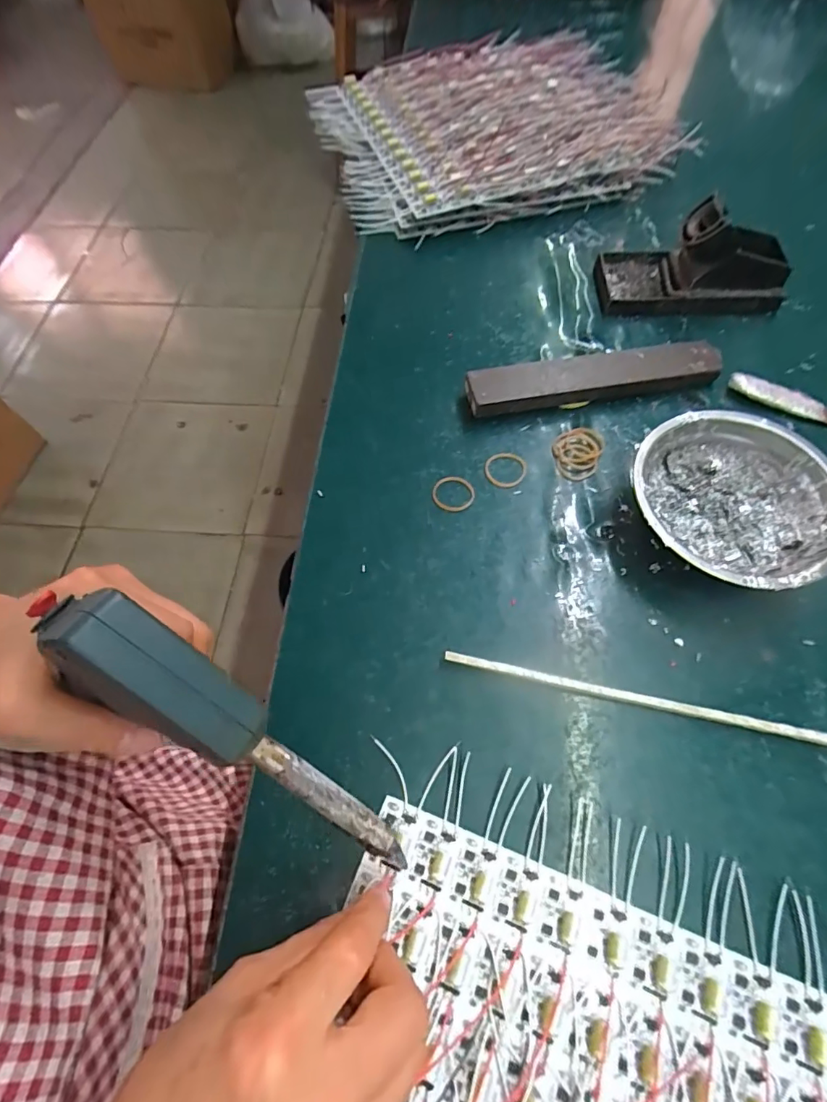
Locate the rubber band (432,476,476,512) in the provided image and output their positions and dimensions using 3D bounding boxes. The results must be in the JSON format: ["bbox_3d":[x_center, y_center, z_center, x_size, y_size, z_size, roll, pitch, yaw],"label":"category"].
[{"bbox_3d":[0.029,-0.042,0.358,0.030,0.004,0.028,-1,63,2],"label":"rubber band"}]

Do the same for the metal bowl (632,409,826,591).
[{"bbox_3d":[0.203,-0.028,0.322,0.122,0.041,0.122,-1,63,2],"label":"metal bowl"}]

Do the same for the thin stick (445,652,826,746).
[{"bbox_3d":[0.156,0.090,0.283,0.275,0.008,0.007,11,64,7],"label":"thin stick"}]

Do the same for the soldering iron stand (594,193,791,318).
[{"bbox_3d":[0.238,-0.249,0.418,0.144,0.060,0.078,-2,63,1],"label":"soldering iron stand"}]

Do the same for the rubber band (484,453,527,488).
[{"bbox_3d":[0.068,-0.060,0.365,0.030,0.004,0.029,-1,63,2],"label":"rubber band"}]

